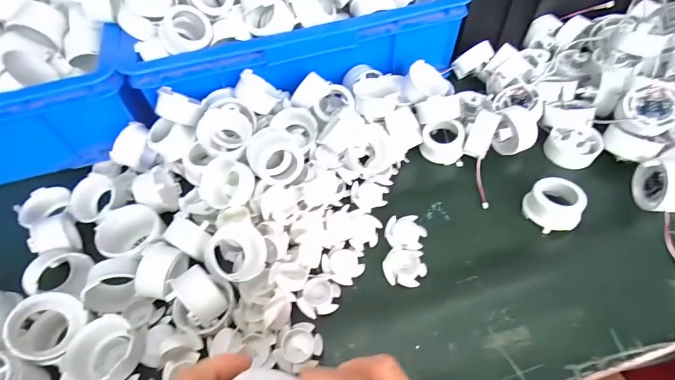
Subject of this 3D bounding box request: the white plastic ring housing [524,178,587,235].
[{"bbox_3d":[0.226,0.017,0.379,0.051,0.035,0.055,-2,54,3],"label":"white plastic ring housing"}]

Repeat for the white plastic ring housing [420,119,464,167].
[{"bbox_3d":[0.128,-0.059,0.444,0.049,0.034,0.043,12,57,12],"label":"white plastic ring housing"}]

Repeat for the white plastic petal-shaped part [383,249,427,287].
[{"bbox_3d":[0.067,0.076,0.360,0.040,0.007,0.037,3,55,6],"label":"white plastic petal-shaped part"}]

